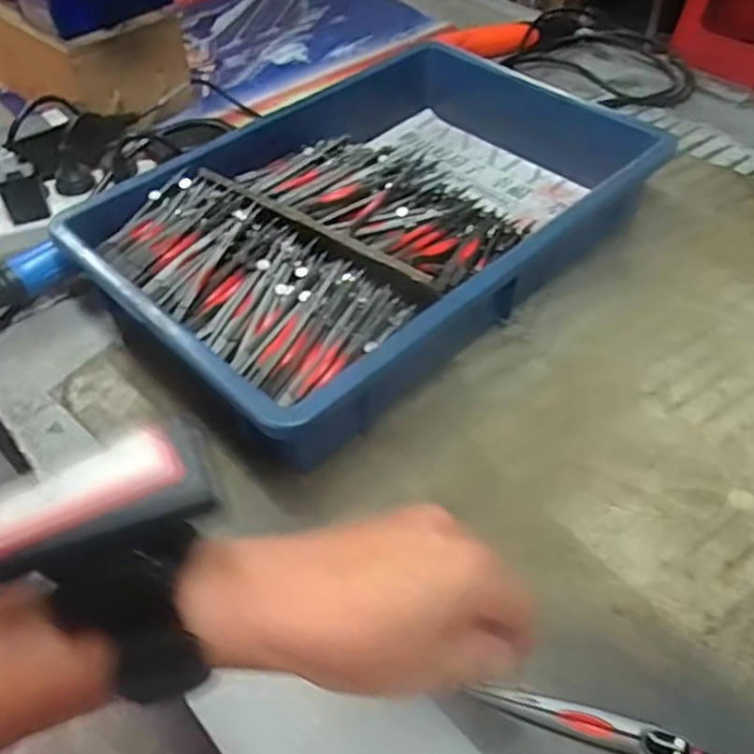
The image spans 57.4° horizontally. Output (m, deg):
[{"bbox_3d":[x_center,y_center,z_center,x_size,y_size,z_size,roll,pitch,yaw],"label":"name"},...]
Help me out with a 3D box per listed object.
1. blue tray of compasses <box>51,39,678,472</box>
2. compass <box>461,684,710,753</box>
[{"bbox_3d":[0.004,-0.135,0.572,0.438,0.083,0.286,-37,56,-26],"label":"blue tray of compasses"},{"bbox_3d":[0.109,0.172,0.340,0.124,0.013,0.018,11,50,13],"label":"compass"}]

